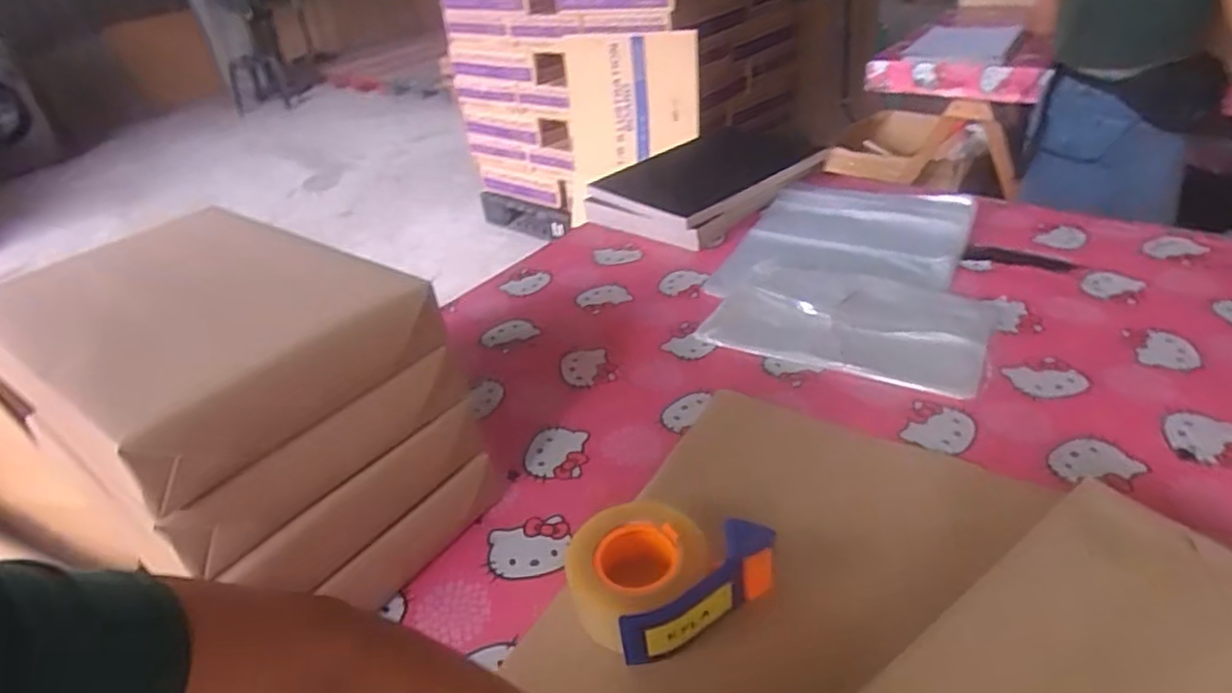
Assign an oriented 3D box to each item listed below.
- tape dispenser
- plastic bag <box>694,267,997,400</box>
[{"bbox_3d":[0.036,0.187,0.598,0.148,0.069,0.124,-21,36,-21],"label":"tape dispenser"},{"bbox_3d":[0.316,-0.037,0.934,0.330,0.026,0.236,14,38,28],"label":"plastic bag"}]

